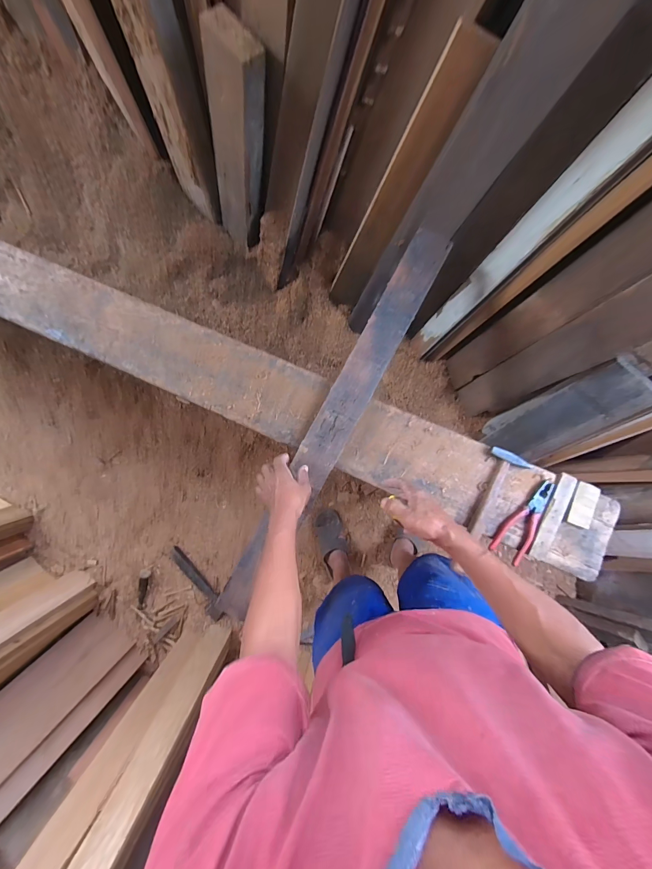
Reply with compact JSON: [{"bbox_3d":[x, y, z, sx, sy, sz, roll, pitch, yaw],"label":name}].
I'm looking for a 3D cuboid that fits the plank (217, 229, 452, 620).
[{"bbox_3d":[0.017,-0.028,0.741,0.088,0.032,0.947,29,89,6],"label":"plank"}]

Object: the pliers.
[{"bbox_3d":[0.438,0.186,0.719,0.069,0.016,0.189,35,90,6],"label":"pliers"}]

